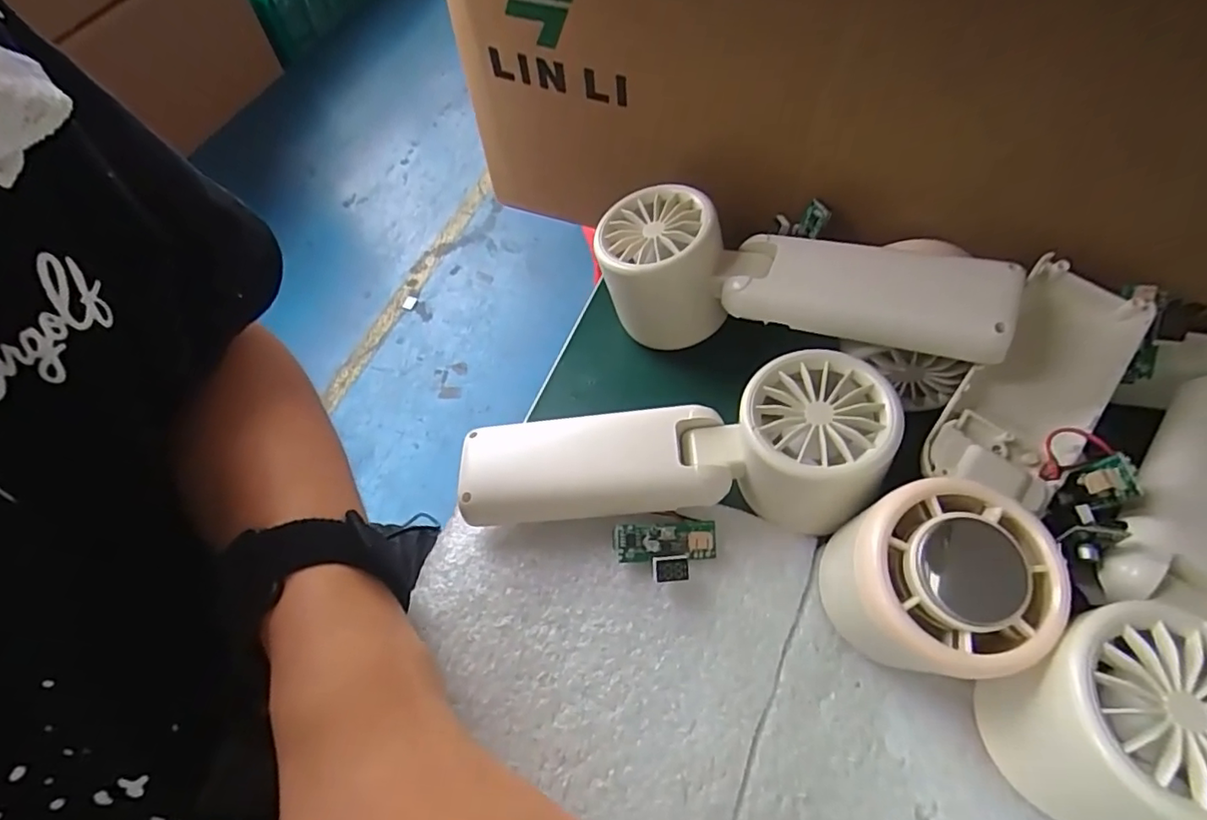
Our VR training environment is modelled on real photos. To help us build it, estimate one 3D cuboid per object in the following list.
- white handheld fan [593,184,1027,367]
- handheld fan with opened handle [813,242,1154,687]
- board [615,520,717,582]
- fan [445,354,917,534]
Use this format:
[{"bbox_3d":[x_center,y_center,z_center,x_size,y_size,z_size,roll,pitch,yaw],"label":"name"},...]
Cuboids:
[{"bbox_3d":[0.073,-0.047,0.256,0.158,0.069,0.045,23,63,16],"label":"white handheld fan"},{"bbox_3d":[0.129,0.032,0.211,0.058,0.059,0.140,37,67,22],"label":"handheld fan with opened handle"},{"bbox_3d":[0.024,0.055,0.228,0.039,0.012,0.022,-7,59,-1],"label":"board"},{"bbox_3d":[0.026,0.020,0.237,0.164,0.038,0.058,-8,58,13],"label":"fan"}]

